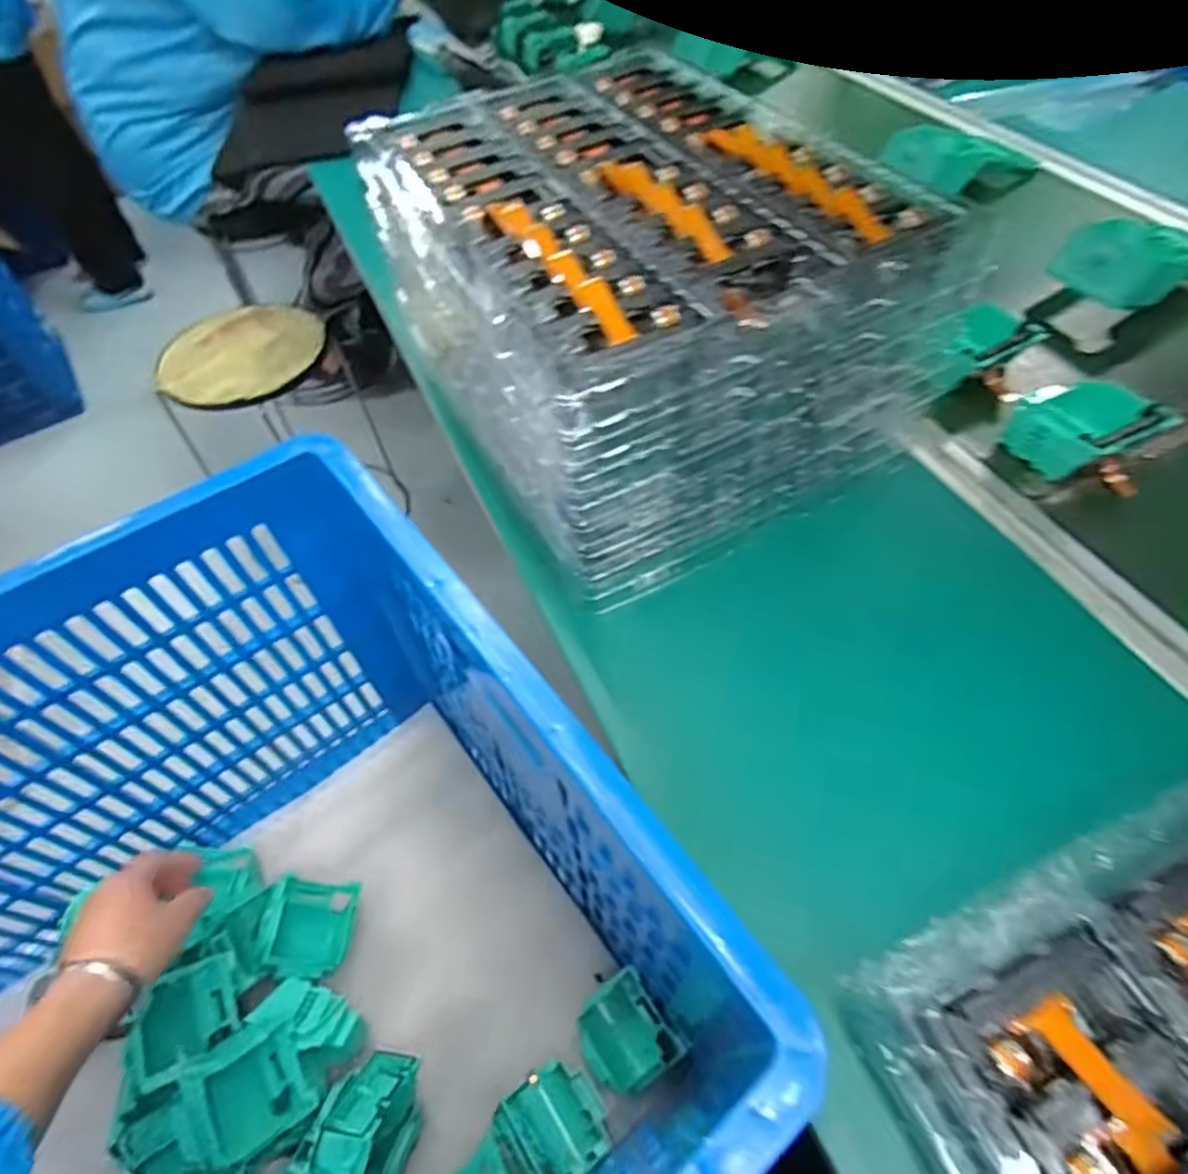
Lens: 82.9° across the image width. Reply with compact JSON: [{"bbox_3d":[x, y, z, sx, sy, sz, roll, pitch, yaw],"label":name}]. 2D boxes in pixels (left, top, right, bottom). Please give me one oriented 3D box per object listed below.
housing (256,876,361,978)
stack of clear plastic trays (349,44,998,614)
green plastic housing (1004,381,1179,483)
[{"bbox_3d":[-0.257,0.308,0.609,0.079,0.029,0.078,22,57,-26],"label":"housing"},{"bbox_3d":[0.024,-0.219,0.500,0.265,0.161,0.366,-26,55,-14],"label":"stack of clear plastic trays"},{"bbox_3d":[0.353,-0.115,0.486,0.080,0.038,0.073,-25,55,-14],"label":"green plastic housing"}]

